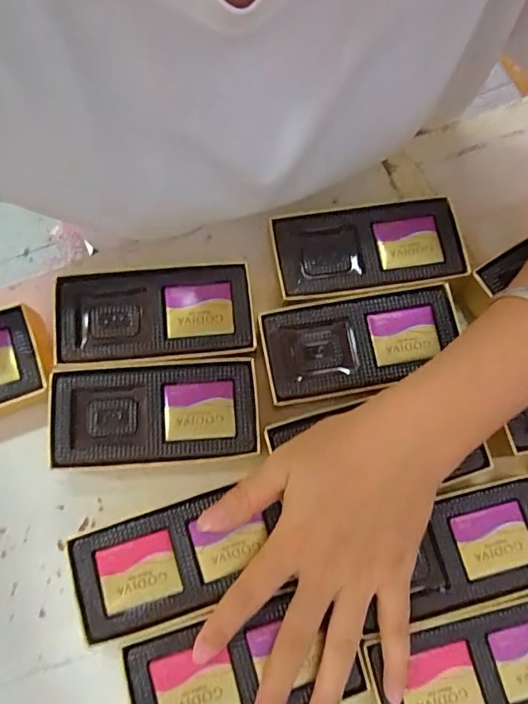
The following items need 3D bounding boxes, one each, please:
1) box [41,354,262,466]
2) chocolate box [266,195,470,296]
[{"bbox_3d":[-0.062,0.037,0.298,0.113,0.033,0.056,-4,74,-2],"label":"box"},{"bbox_3d":[0.064,-0.061,0.326,0.113,0.031,0.056,-6,74,-3],"label":"chocolate box"}]

